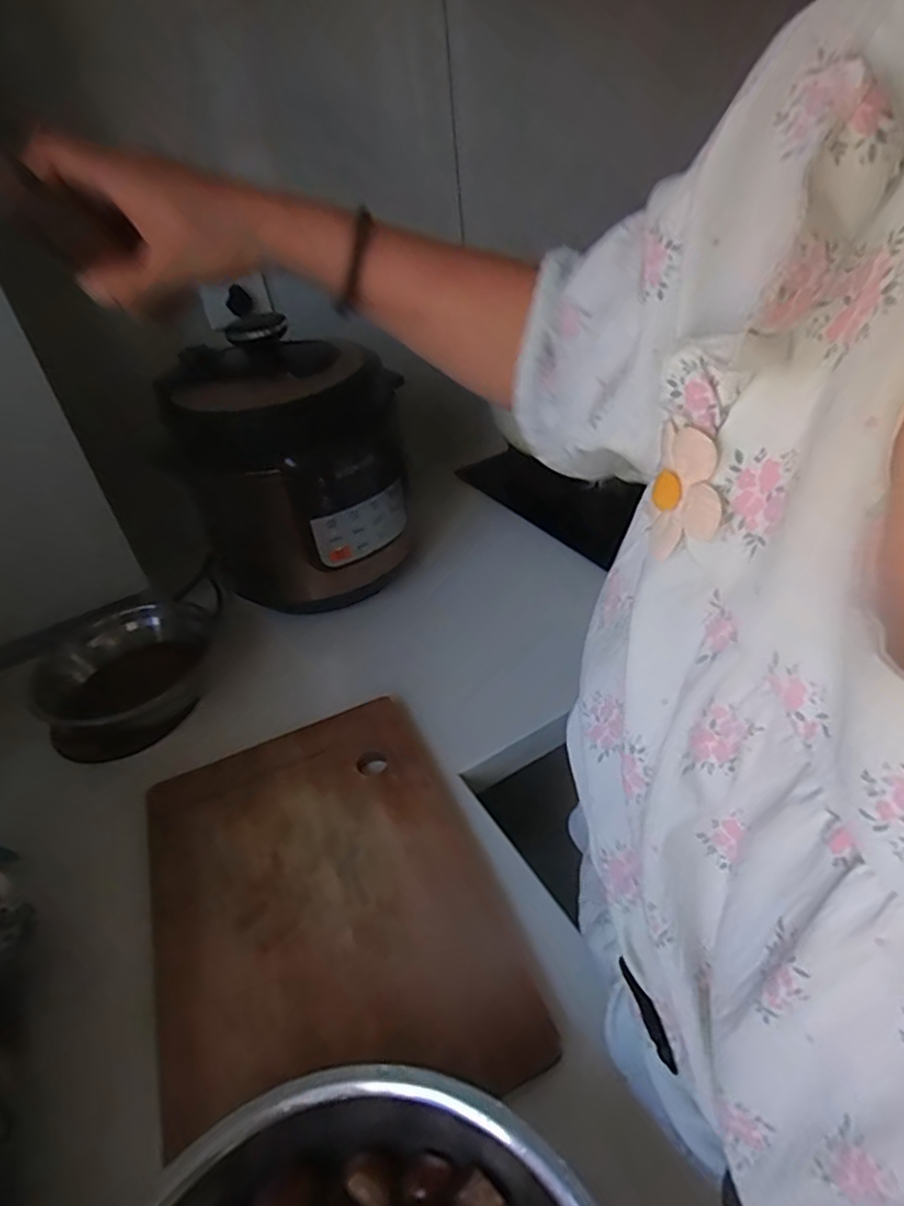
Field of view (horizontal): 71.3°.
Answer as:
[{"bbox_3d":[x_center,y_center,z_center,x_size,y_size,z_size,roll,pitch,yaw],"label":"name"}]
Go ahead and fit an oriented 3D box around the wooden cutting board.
[{"bbox_3d":[-0.107,0.225,0.501,0.246,0.021,0.340,-19,40,-15],"label":"wooden cutting board"}]

